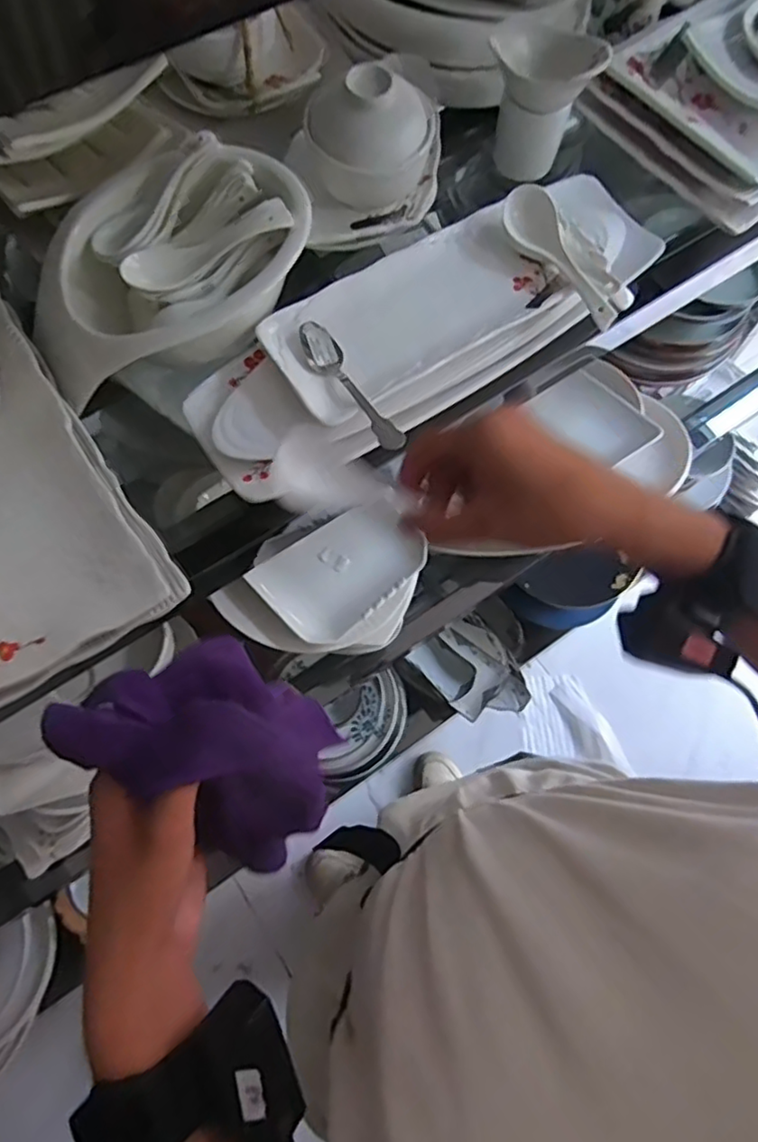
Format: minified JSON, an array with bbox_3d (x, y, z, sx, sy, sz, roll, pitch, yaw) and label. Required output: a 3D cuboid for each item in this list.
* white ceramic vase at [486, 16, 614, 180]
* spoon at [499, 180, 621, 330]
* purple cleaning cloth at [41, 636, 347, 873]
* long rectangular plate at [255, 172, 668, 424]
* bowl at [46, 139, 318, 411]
[{"bbox_3d":[0.159,-0.472,0.627,0.104,0.102,0.104,23,72,5],"label":"white ceramic vase"},{"bbox_3d":[0.158,-0.268,0.535,0.034,0.030,0.138,-35,76,-13],"label":"spoon"},{"bbox_3d":[-0.090,0.093,0.362,0.136,0.107,0.093,31,73,8],"label":"purple cleaning cloth"},{"bbox_3d":[0.086,-0.253,0.566,0.387,0.041,0.120,-34,76,-13],"label":"long rectangular plate"},{"bbox_3d":[-0.173,-0.247,0.532,0.245,0.097,0.171,-32,76,-12],"label":"bowl"}]

